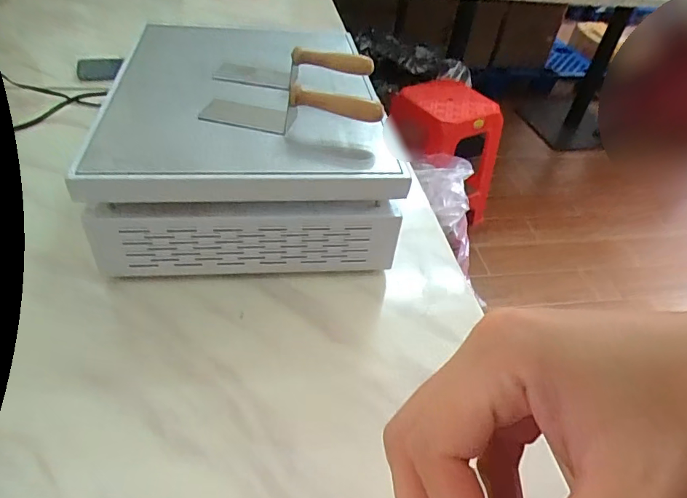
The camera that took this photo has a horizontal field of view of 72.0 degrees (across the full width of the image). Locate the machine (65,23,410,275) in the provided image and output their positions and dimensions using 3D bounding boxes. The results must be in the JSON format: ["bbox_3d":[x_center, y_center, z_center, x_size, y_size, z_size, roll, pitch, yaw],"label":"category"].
[{"bbox_3d":[-0.122,-0.157,0.618,0.310,0.164,0.396,-1,44,-9],"label":"machine"}]

